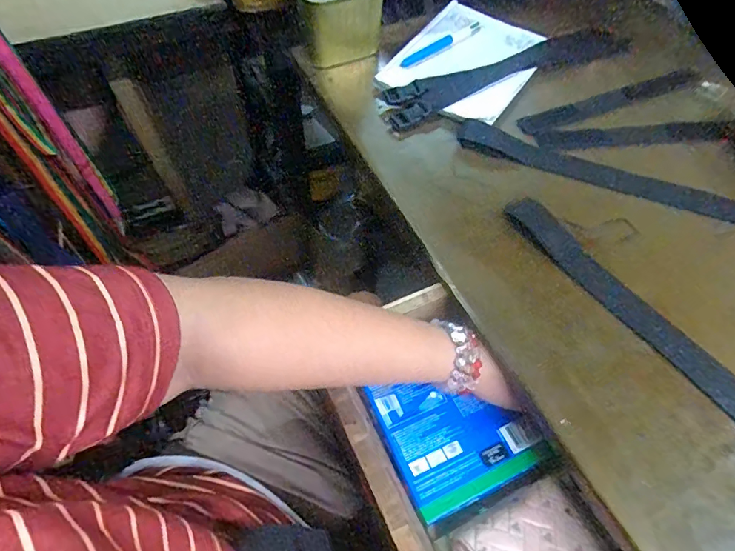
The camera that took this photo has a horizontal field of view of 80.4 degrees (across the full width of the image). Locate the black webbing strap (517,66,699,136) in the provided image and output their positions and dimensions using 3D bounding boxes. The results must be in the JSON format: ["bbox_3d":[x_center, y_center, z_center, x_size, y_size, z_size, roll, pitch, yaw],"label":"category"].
[{"bbox_3d":[0.280,-0.200,0.497,0.241,0.009,0.030,-20,64,-13],"label":"black webbing strap"}]

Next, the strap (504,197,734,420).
[{"bbox_3d":[0.227,0.033,0.362,0.036,0.008,0.278,-33,65,-21],"label":"strap"}]

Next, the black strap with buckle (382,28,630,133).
[{"bbox_3d":[0.161,-0.235,0.502,0.306,0.017,0.053,-21,61,-15],"label":"black strap with buckle"}]

